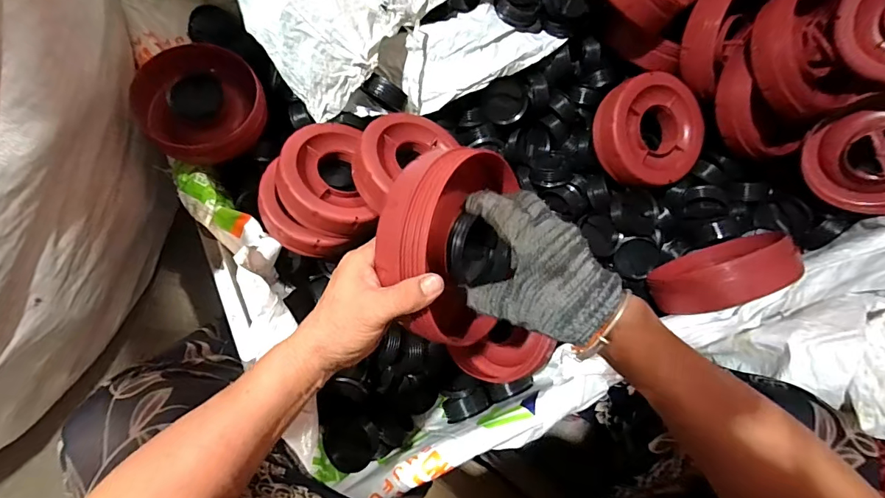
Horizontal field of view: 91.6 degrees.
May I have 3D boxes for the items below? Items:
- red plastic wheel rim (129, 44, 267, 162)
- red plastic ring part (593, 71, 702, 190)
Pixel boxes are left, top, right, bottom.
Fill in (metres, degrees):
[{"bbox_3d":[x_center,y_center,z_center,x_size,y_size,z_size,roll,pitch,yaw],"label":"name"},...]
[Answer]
[{"bbox_3d":[-0.325,-0.199,0.580,0.159,0.058,0.153,0,76,1],"label":"red plastic wheel rim"},{"bbox_3d":[0.299,-0.170,0.628,0.168,0.049,0.154,-13,100,-18],"label":"red plastic ring part"}]

